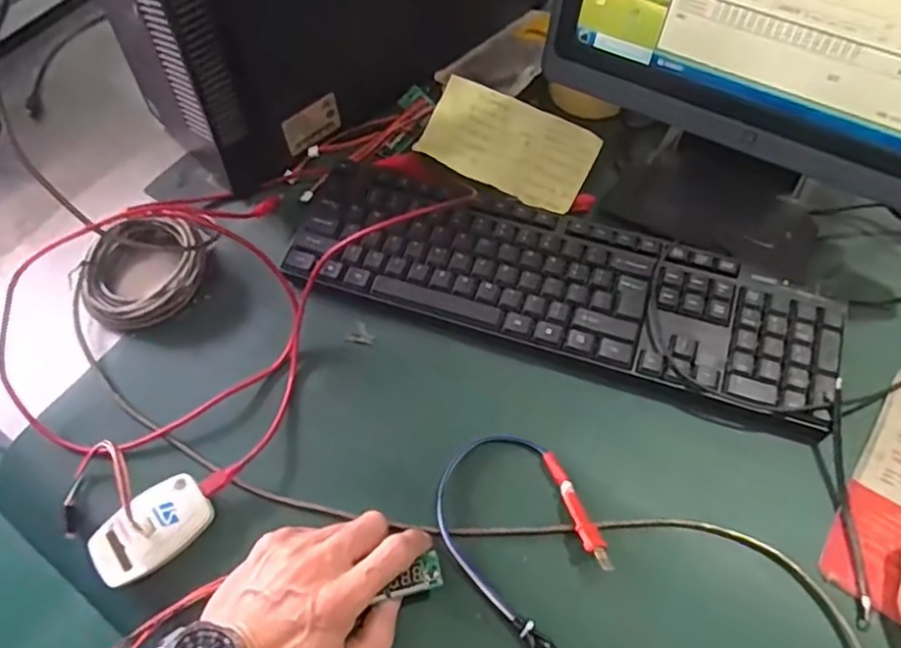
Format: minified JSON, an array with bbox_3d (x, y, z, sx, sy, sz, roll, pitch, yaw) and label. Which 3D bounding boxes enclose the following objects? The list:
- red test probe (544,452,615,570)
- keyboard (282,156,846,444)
[{"bbox_3d":[0.083,0.123,0.436,0.015,0.013,0.082,-22,63,-11],"label":"red test probe"},{"bbox_3d":[0.080,-0.031,0.510,0.413,0.022,0.124,16,63,10],"label":"keyboard"}]

